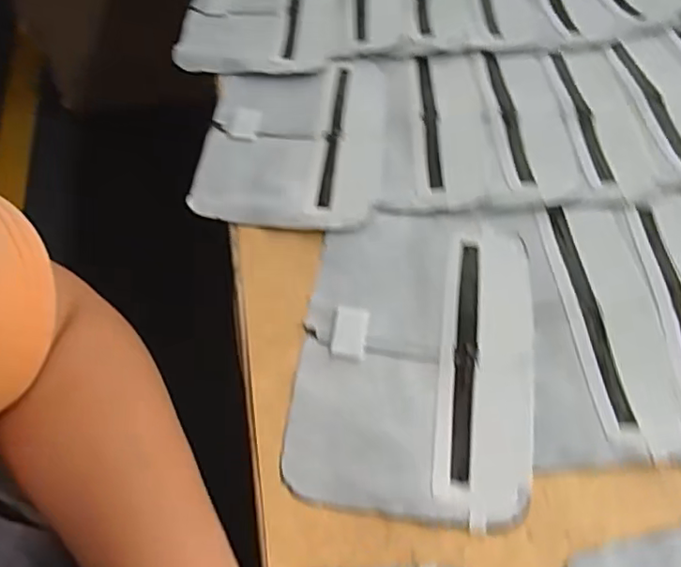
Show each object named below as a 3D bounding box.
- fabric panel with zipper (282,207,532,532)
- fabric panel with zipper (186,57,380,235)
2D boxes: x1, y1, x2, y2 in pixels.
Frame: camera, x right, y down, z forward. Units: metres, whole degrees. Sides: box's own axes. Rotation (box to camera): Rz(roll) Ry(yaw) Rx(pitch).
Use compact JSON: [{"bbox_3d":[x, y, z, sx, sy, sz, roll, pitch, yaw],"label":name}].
[{"bbox_3d":[0.045,0.035,0.342,0.128,0.006,0.191,6,56,5],"label":"fabric panel with zipper"},{"bbox_3d":[-0.035,-0.113,0.441,0.128,0.010,0.178,2,56,3],"label":"fabric panel with zipper"}]

